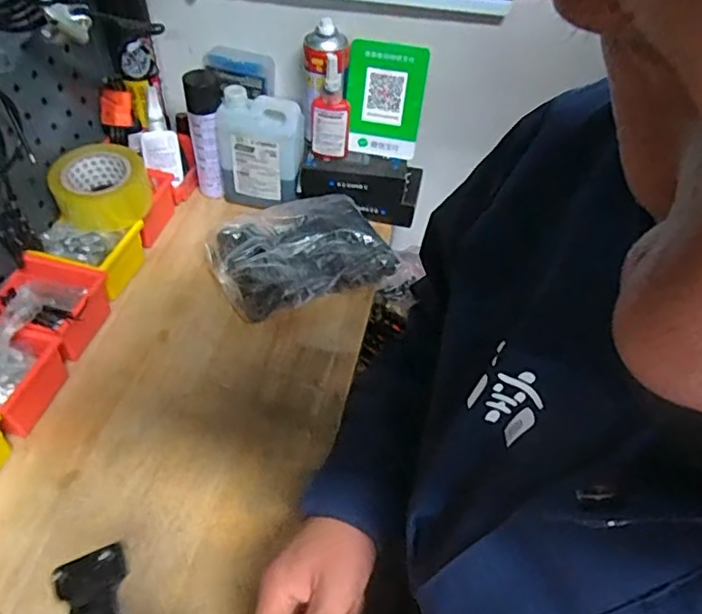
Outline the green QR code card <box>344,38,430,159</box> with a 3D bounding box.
[{"bbox_3d":[0.050,-0.307,0.836,0.112,0.161,0.011,10,34,7],"label":"green QR code card"}]

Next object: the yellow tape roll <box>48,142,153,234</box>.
[{"bbox_3d":[-0.347,-0.166,0.784,0.122,0.061,0.122,2,52,-3],"label":"yellow tape roll"}]

